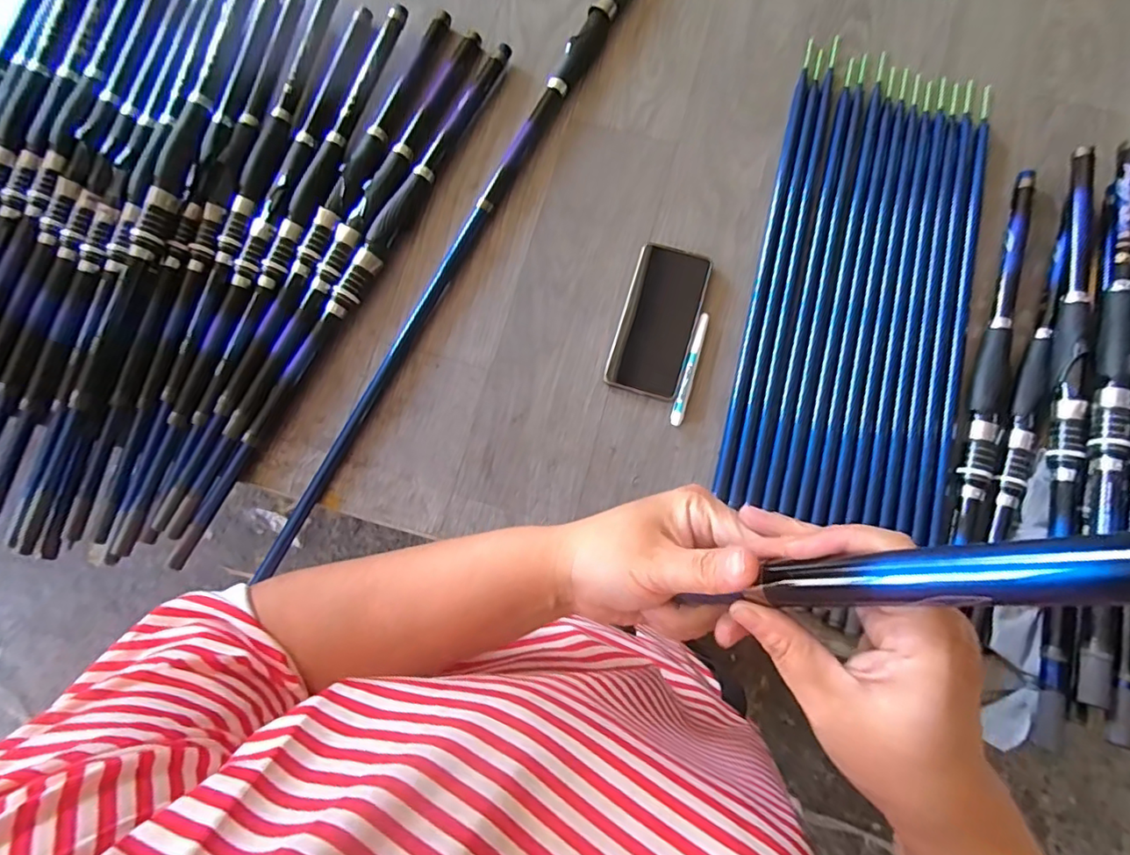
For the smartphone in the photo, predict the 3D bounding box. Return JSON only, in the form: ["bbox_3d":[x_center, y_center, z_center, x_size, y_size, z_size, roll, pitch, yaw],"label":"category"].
[{"bbox_3d":[0.097,-0.110,0.586,0.075,0.012,0.155,15,86,12],"label":"smartphone"}]

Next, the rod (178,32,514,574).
[{"bbox_3d":[-0.221,-0.155,0.597,0.026,0.019,0.643,27,80,7],"label":"rod"}]

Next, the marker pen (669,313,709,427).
[{"bbox_3d":[0.128,-0.059,0.577,0.013,0.012,0.120,17,79,5],"label":"marker pen"}]

